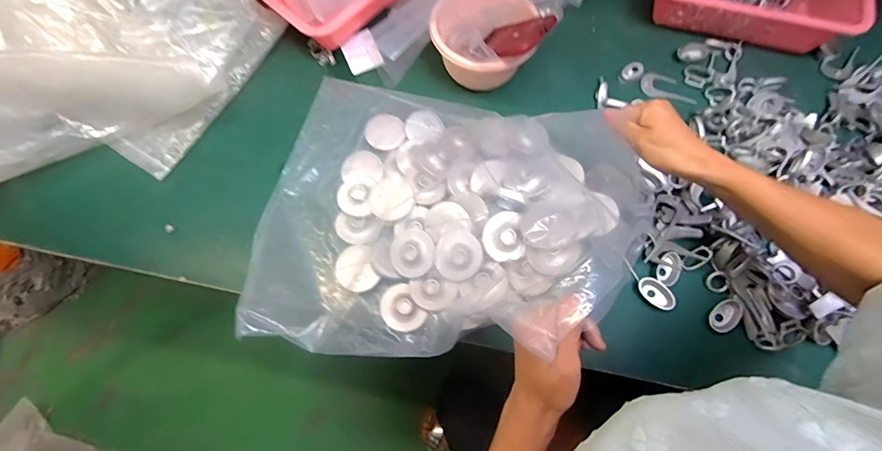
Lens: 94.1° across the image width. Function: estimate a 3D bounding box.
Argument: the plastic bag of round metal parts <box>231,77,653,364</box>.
[{"bbox_3d":[0.005,-0.009,0.513,0.463,0.080,0.359,13,72,5],"label":"plastic bag of round metal parts"}]

